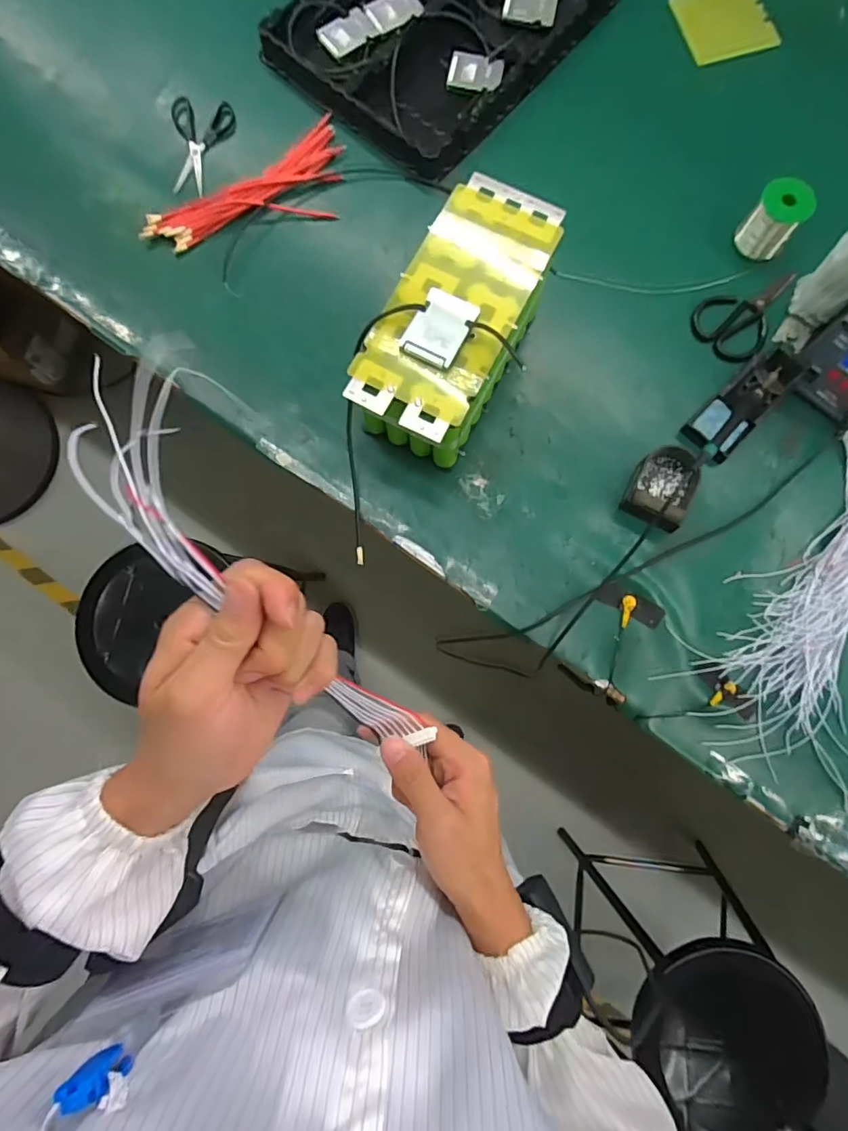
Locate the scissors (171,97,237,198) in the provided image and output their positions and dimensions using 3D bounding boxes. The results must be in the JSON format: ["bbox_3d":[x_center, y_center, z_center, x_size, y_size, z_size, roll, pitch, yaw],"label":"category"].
[{"bbox_3d":[-0.335,-0.625,0.771,0.090,0.014,0.159,1,81,0],"label":"scissors"}]

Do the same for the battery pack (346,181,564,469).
[{"bbox_3d":[0.042,-0.283,0.639,0.150,0.152,0.318,27,81,4],"label":"battery pack"}]

